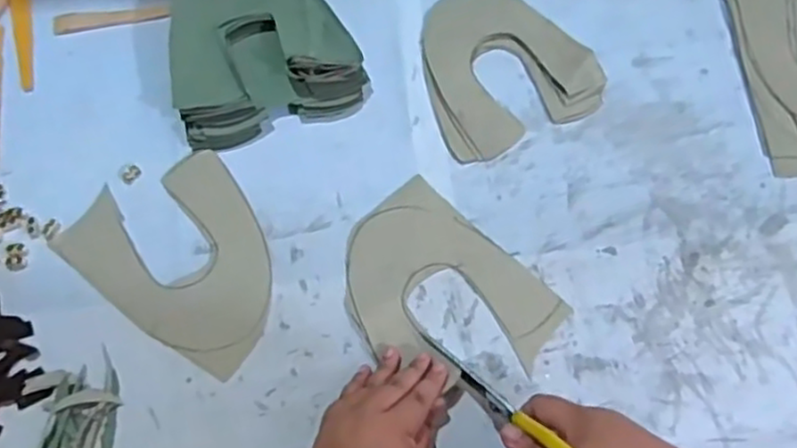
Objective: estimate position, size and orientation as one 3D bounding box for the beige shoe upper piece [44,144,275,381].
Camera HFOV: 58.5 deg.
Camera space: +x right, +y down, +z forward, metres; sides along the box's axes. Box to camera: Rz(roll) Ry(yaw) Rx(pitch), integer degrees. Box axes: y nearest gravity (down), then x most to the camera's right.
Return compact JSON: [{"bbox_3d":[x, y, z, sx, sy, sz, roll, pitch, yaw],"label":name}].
[{"bbox_3d":[-0.179,0.024,0.619,0.194,0.004,0.148,38,72,12],"label":"beige shoe upper piece"}]

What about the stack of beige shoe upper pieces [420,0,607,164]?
[{"bbox_3d":[0.098,-0.159,0.698,0.167,0.008,0.170,-24,72,-11],"label":"stack of beige shoe upper pieces"}]

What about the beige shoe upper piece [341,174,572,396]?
[{"bbox_3d":[0.036,0.061,0.617,0.187,0.006,0.141,41,73,13],"label":"beige shoe upper piece"}]

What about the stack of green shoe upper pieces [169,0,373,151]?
[{"bbox_3d":[-0.130,-0.171,0.672,0.169,0.048,0.169,-16,70,-8],"label":"stack of green shoe upper pieces"}]

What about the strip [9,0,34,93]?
[{"bbox_3d":[-0.365,-0.181,0.691,0.019,0.008,0.117,-12,70,-7],"label":"strip"}]

